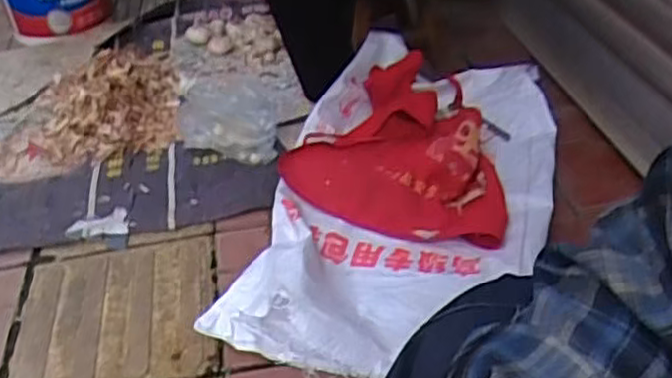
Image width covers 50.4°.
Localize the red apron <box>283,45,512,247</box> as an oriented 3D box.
[{"bbox_3d":[0.133,-0.098,1.340,0.406,0.127,0.462,9,39,18],"label":"red apron"}]

